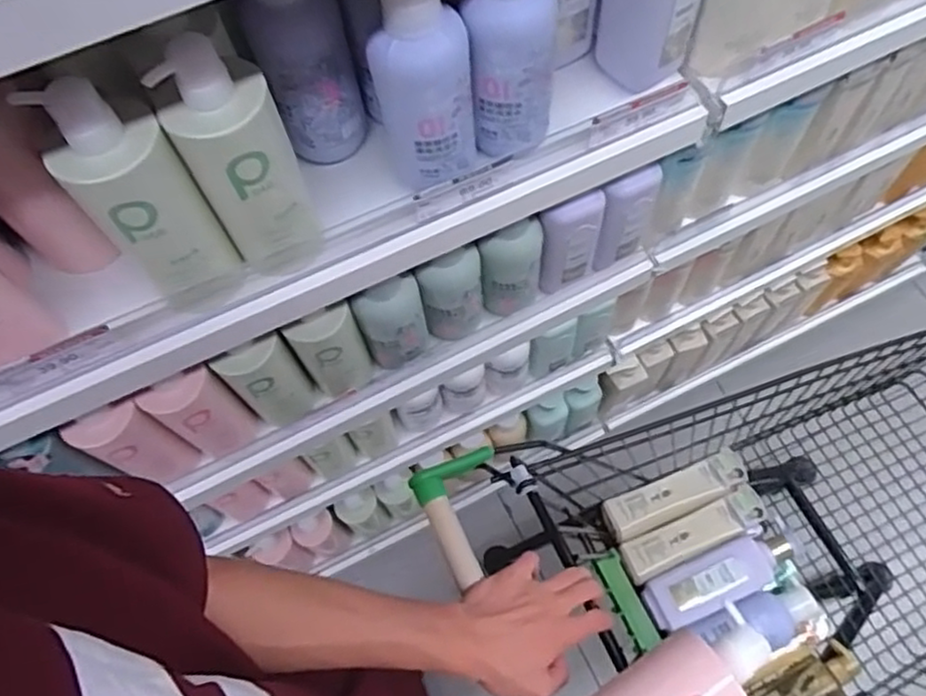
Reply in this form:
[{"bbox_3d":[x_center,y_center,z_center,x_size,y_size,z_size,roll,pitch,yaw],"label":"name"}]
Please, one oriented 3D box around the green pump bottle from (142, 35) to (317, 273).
[{"bbox_3d":[-0.172,-0.139,0.531,0.082,0.199,0.067,-20,67,-6],"label":"green pump bottle"}]

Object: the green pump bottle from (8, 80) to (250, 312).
[{"bbox_3d":[-0.238,-0.106,0.523,0.075,0.206,0.063,-32,69,-11],"label":"green pump bottle"}]

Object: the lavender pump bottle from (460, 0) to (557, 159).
[{"bbox_3d":[0.040,-0.242,0.559,0.077,0.191,0.073,0,67,3],"label":"lavender pump bottle"}]

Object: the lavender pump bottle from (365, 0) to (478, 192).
[{"bbox_3d":[-0.033,-0.212,0.548,0.081,0.179,0.068,-13,67,-3],"label":"lavender pump bottle"}]

